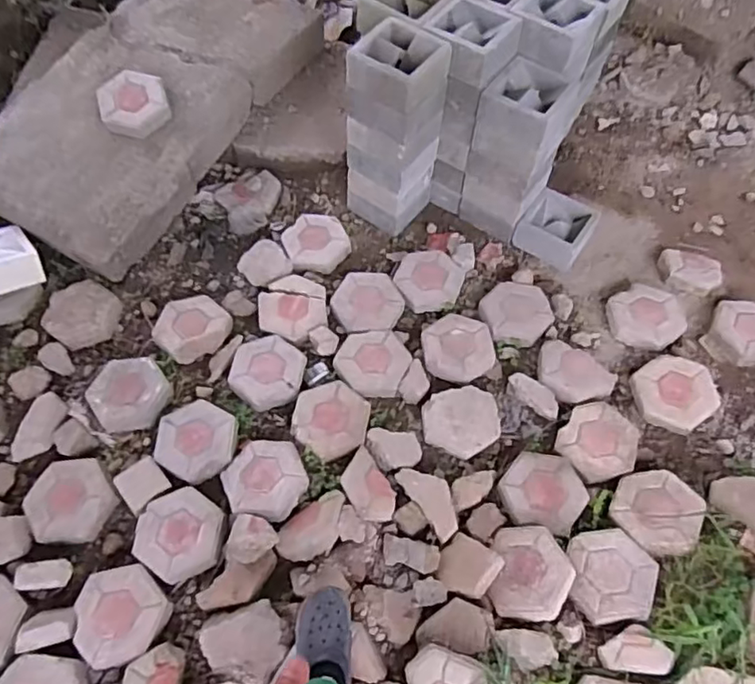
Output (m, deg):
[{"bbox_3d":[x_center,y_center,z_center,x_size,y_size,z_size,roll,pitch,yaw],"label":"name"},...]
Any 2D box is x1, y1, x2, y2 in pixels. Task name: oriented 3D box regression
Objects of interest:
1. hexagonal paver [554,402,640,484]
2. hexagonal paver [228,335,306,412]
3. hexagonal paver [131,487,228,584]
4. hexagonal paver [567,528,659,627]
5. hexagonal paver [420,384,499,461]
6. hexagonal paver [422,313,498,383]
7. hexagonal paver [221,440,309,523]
[{"bbox_3d":[0.582,0.265,1.585,0.186,0.038,0.205,34,65,18],"label":"hexagonal paver"},{"bbox_3d":[-0.304,0.081,1.665,0.196,0.041,0.214,10,61,8],"label":"hexagonal paver"},{"bbox_3d":[-0.485,0.466,1.466,0.209,0.052,0.198,29,64,16],"label":"hexagonal paver"},{"bbox_3d":[0.542,0.537,1.391,0.199,0.052,0.210,-5,60,-1],"label":"hexagonal paver"},{"bbox_3d":[0.228,0.217,1.625,0.212,0.048,0.196,-14,61,-8],"label":"hexagonal paver"},{"bbox_3d":[0.237,0.008,1.757,0.200,0.048,0.223,-9,60,-5],"label":"hexagonal paver"},{"bbox_3d":[-0.288,0.342,1.535,0.214,0.050,0.214,15,62,10],"label":"hexagonal paver"}]

